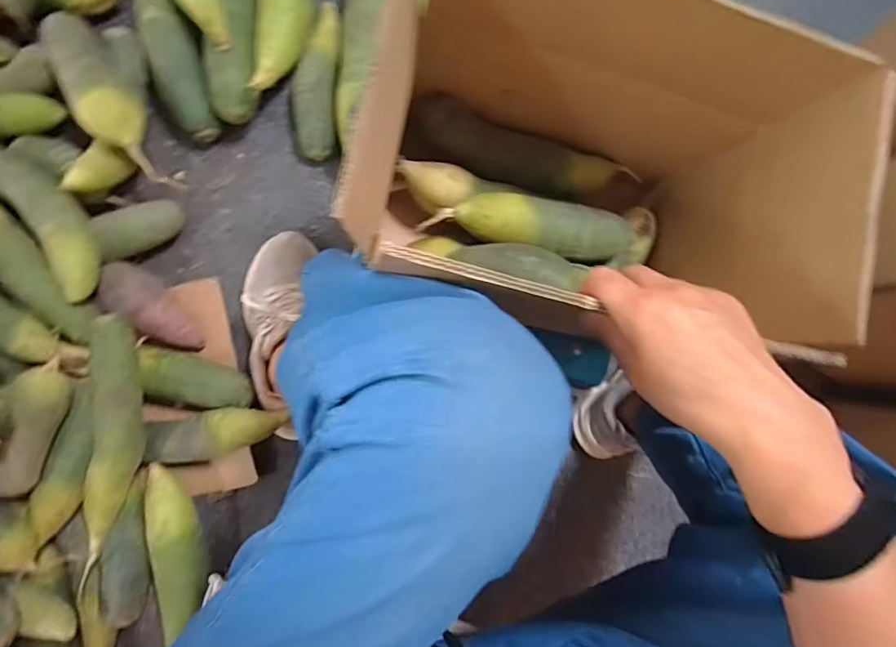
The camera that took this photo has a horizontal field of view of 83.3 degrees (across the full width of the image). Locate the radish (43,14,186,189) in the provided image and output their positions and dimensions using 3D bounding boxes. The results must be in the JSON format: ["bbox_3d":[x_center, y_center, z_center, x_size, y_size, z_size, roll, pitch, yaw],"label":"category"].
[{"bbox_3d":[-0.386,-0.264,0.581,0.086,0.084,0.235,-24,69,-9],"label":"radish"}]

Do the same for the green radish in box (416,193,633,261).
[{"bbox_3d":[0.082,-0.096,0.509,0.208,0.052,0.058,3,86,-8],"label":"green radish in box"}]

